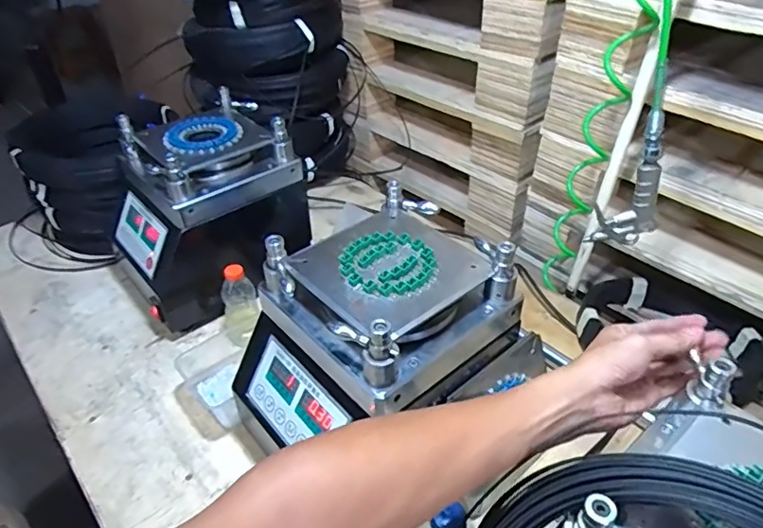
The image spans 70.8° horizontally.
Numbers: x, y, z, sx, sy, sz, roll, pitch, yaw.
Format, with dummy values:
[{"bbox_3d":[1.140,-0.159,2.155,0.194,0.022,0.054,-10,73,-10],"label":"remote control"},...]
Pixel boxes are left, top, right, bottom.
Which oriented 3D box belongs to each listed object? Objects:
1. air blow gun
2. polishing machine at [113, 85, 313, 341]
[{"bbox_3d":[0.310,-0.099,0.662,0.072,0.170,0.025,6,40,11],"label":"air blow gun"},{"bbox_3d":[-0.284,-0.089,0.908,0.313,0.283,0.225,-21,42,-21],"label":"polishing machine"}]

